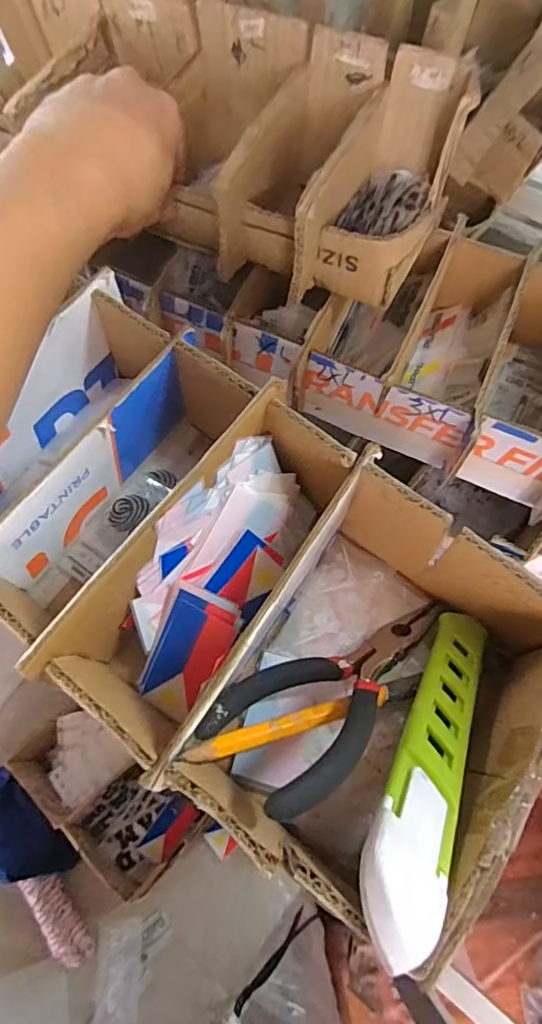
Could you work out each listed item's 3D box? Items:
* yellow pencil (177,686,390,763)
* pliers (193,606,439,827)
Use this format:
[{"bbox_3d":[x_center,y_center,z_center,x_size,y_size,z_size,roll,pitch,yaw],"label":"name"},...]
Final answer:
[{"bbox_3d":[0.010,0.091,0.226,0.096,0.004,0.008,-8,64,-24],"label":"yellow pencil"},{"bbox_3d":[0.035,0.078,0.239,0.136,0.011,0.056,-23,37,-40],"label":"pliers"}]

